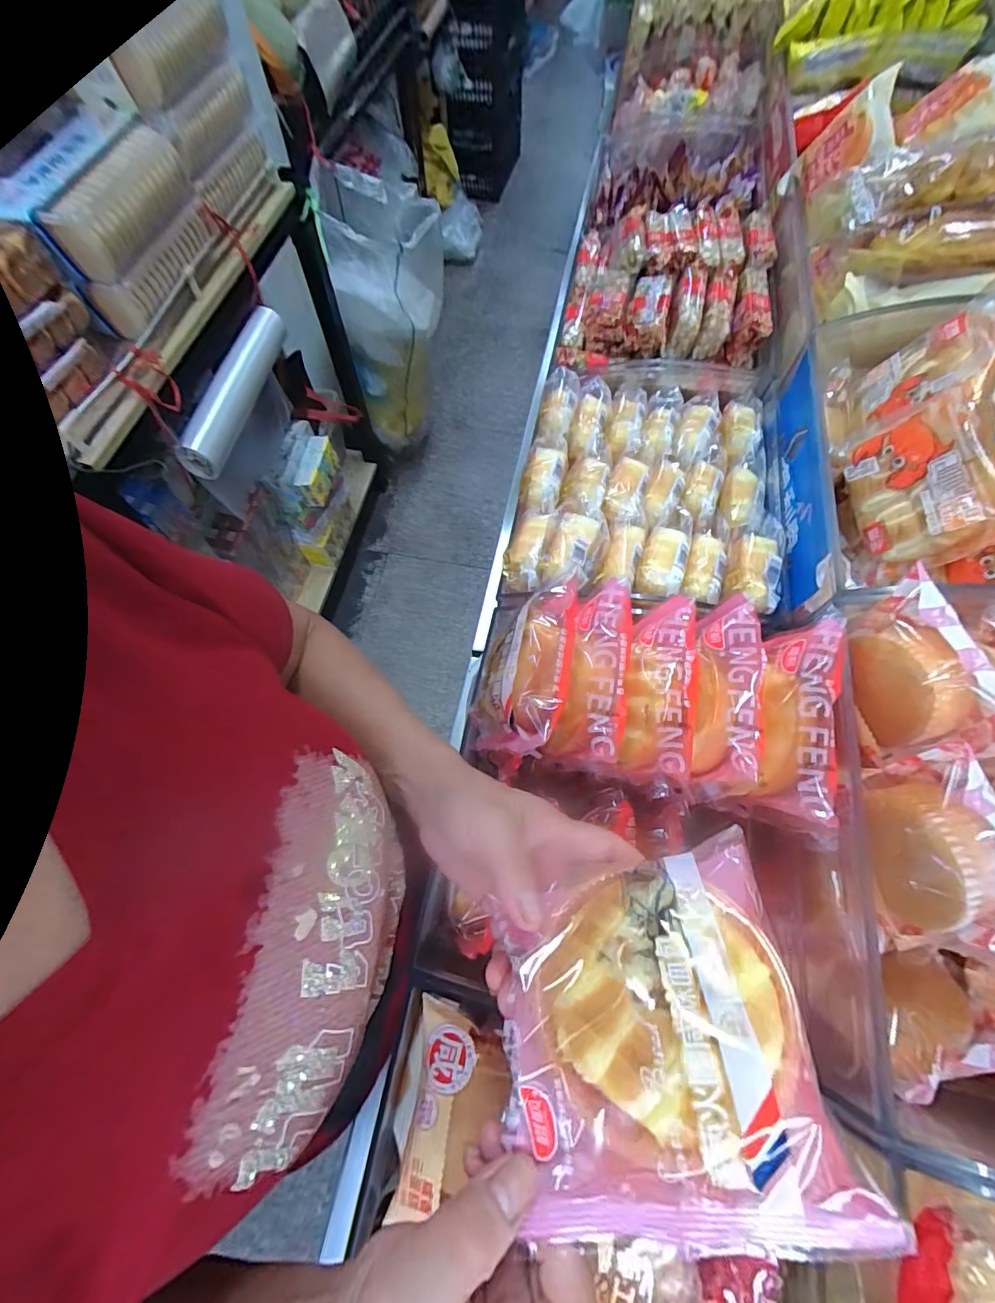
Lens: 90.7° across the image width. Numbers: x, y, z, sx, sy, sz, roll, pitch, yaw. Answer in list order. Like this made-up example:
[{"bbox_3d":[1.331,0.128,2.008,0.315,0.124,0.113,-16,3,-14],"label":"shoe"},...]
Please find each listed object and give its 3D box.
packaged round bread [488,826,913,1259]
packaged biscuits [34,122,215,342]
[{"bbox_3d":[0.068,0.161,0.218,0.129,0.049,0.135,-23,39,16],"label":"packaged round bread"},{"bbox_3d":[-0.515,-0.604,0.705,0.070,0.147,0.247,11,66,6],"label":"packaged biscuits"}]

